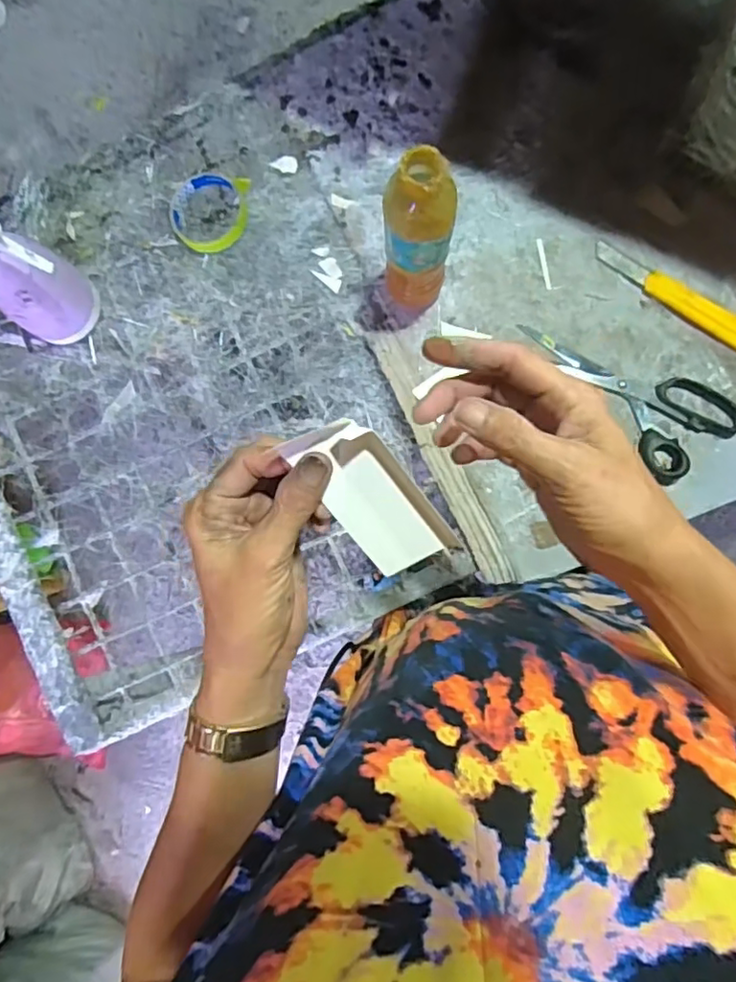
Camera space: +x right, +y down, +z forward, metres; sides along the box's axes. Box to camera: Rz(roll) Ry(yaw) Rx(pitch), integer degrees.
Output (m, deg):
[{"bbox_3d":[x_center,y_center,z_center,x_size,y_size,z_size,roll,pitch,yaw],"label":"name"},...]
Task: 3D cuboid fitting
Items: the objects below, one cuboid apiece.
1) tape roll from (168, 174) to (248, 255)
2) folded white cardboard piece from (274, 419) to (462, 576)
[{"bbox_3d":[-0.180,-0.313,0.682,0.088,0.016,0.088,0,89,9],"label":"tape roll"},{"bbox_3d":[0.003,0.004,0.317,0.046,0.017,0.094,-34,112,7],"label":"folded white cardboard piece"}]

